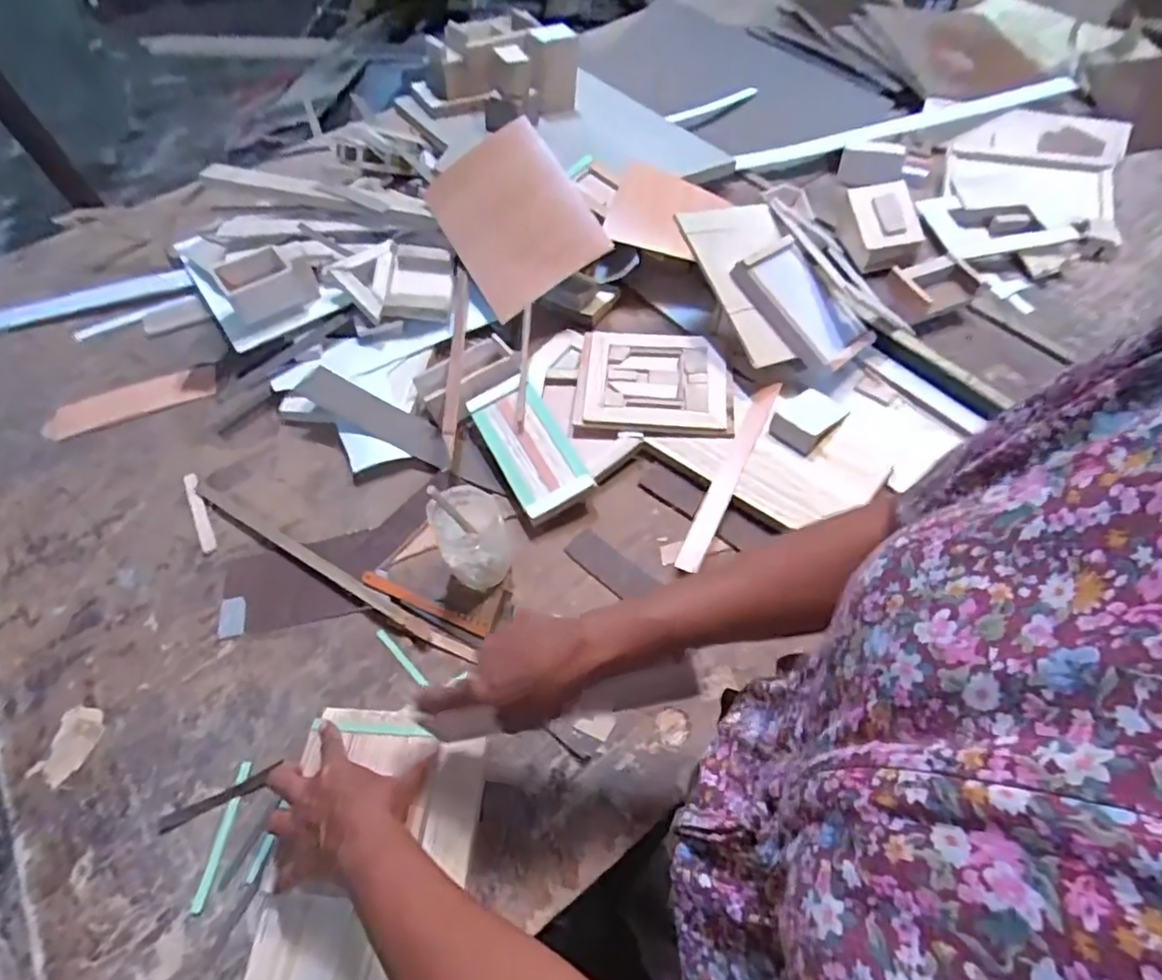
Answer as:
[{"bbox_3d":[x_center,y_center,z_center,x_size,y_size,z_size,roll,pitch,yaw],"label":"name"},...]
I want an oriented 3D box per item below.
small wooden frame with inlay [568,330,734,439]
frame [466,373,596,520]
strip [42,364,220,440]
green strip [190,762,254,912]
[{"bbox_3d":[0.082,-0.127,0.708,0.175,0.012,0.150,0,57,5],"label":"small wooden frame with inlay"},{"bbox_3d":[-0.056,-0.052,0.670,0.080,0.017,0.183,-25,58,-11],"label":"frame"},{"bbox_3d":[-0.572,-0.112,0.775,0.206,0.013,0.047,-17,57,-6],"label":"strip"},{"bbox_3d":[-0.290,0.278,0.493,0.010,0.004,0.106,1,57,6],"label":"green strip"}]

